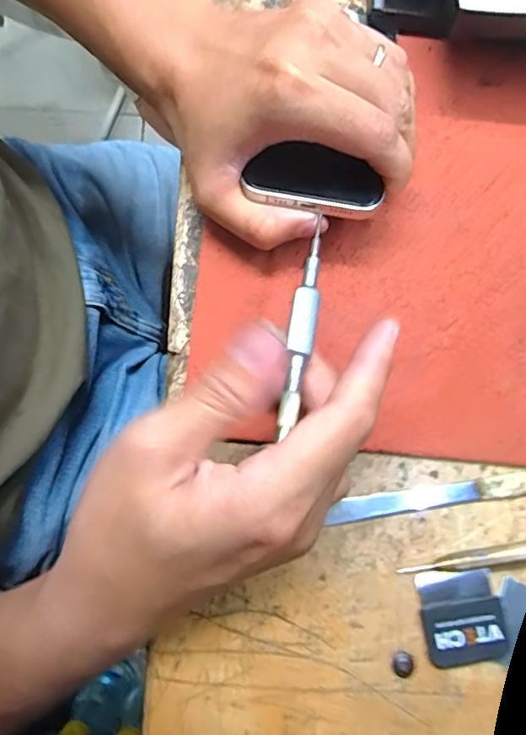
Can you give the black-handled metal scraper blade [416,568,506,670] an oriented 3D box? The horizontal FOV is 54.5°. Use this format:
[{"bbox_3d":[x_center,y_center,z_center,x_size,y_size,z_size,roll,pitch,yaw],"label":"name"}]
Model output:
[{"bbox_3d":[0.093,0.117,0.238,0.036,0.004,0.042,-6,78,-4],"label":"black-handled metal scraper blade"}]

